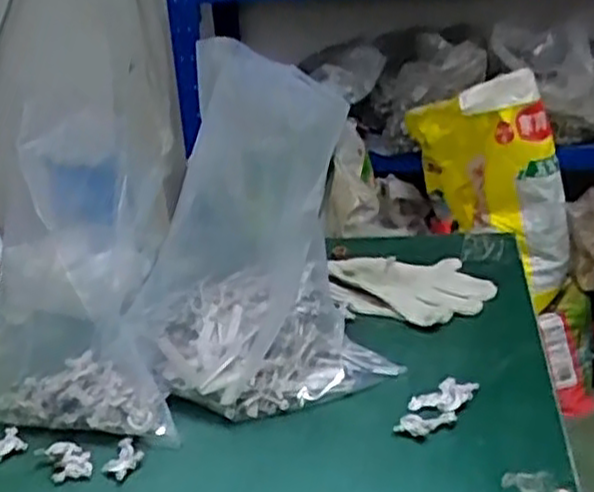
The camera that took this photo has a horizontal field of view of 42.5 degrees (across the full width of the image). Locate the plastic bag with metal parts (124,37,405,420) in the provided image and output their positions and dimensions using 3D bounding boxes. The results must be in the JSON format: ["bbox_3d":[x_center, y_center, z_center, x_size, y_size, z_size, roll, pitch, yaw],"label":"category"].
[{"bbox_3d":[-0.041,0.001,0.663,0.221,0.262,0.141,7,24,23],"label":"plastic bag with metal parts"}]

